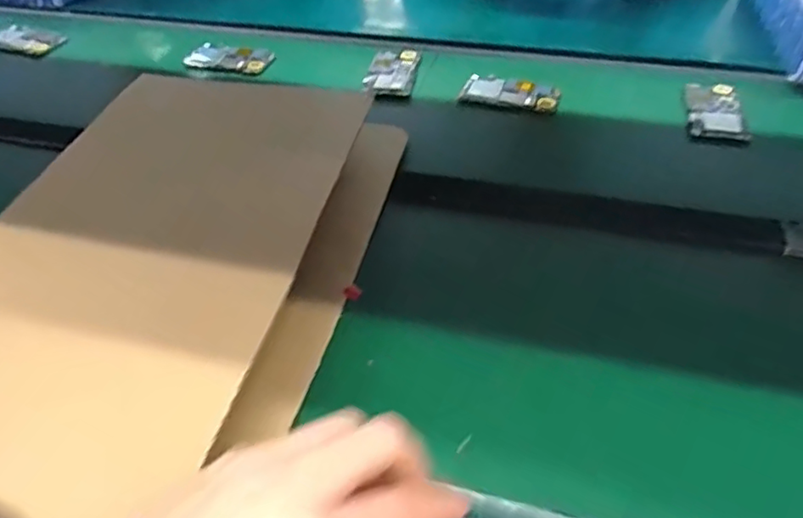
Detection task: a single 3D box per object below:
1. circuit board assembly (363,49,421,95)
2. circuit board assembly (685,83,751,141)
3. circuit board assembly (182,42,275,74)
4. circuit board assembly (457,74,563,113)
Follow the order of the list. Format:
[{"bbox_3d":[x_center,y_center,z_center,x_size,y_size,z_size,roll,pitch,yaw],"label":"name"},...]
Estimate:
[{"bbox_3d":[-0.012,-0.265,0.824,0.065,0.008,0.125,6,47,7],"label":"circuit board assembly"},{"bbox_3d":[0.384,-0.186,0.728,0.064,0.017,0.118,7,47,8],"label":"circuit board assembly"},{"bbox_3d":[-0.255,-0.296,0.865,0.125,0.012,0.070,9,48,10],"label":"circuit board assembly"},{"bbox_3d":[0.142,-0.217,0.773,0.125,0.014,0.051,10,48,10],"label":"circuit board assembly"}]

